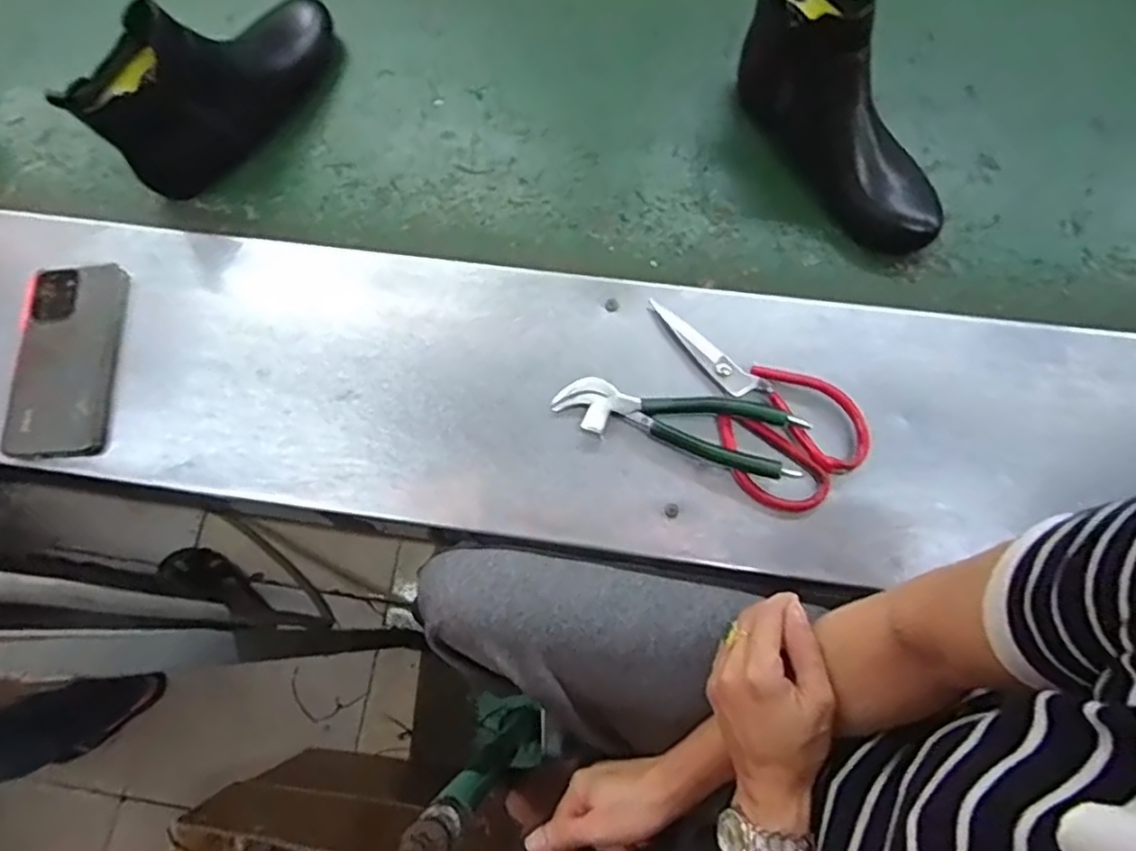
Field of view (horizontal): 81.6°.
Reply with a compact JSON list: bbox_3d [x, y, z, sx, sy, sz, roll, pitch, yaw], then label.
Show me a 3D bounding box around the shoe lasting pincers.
[{"bbox_3d":[0.086,-0.008,0.518,0.192,0.021,0.058,16,76,5],"label":"shoe lasting pincers"}]

